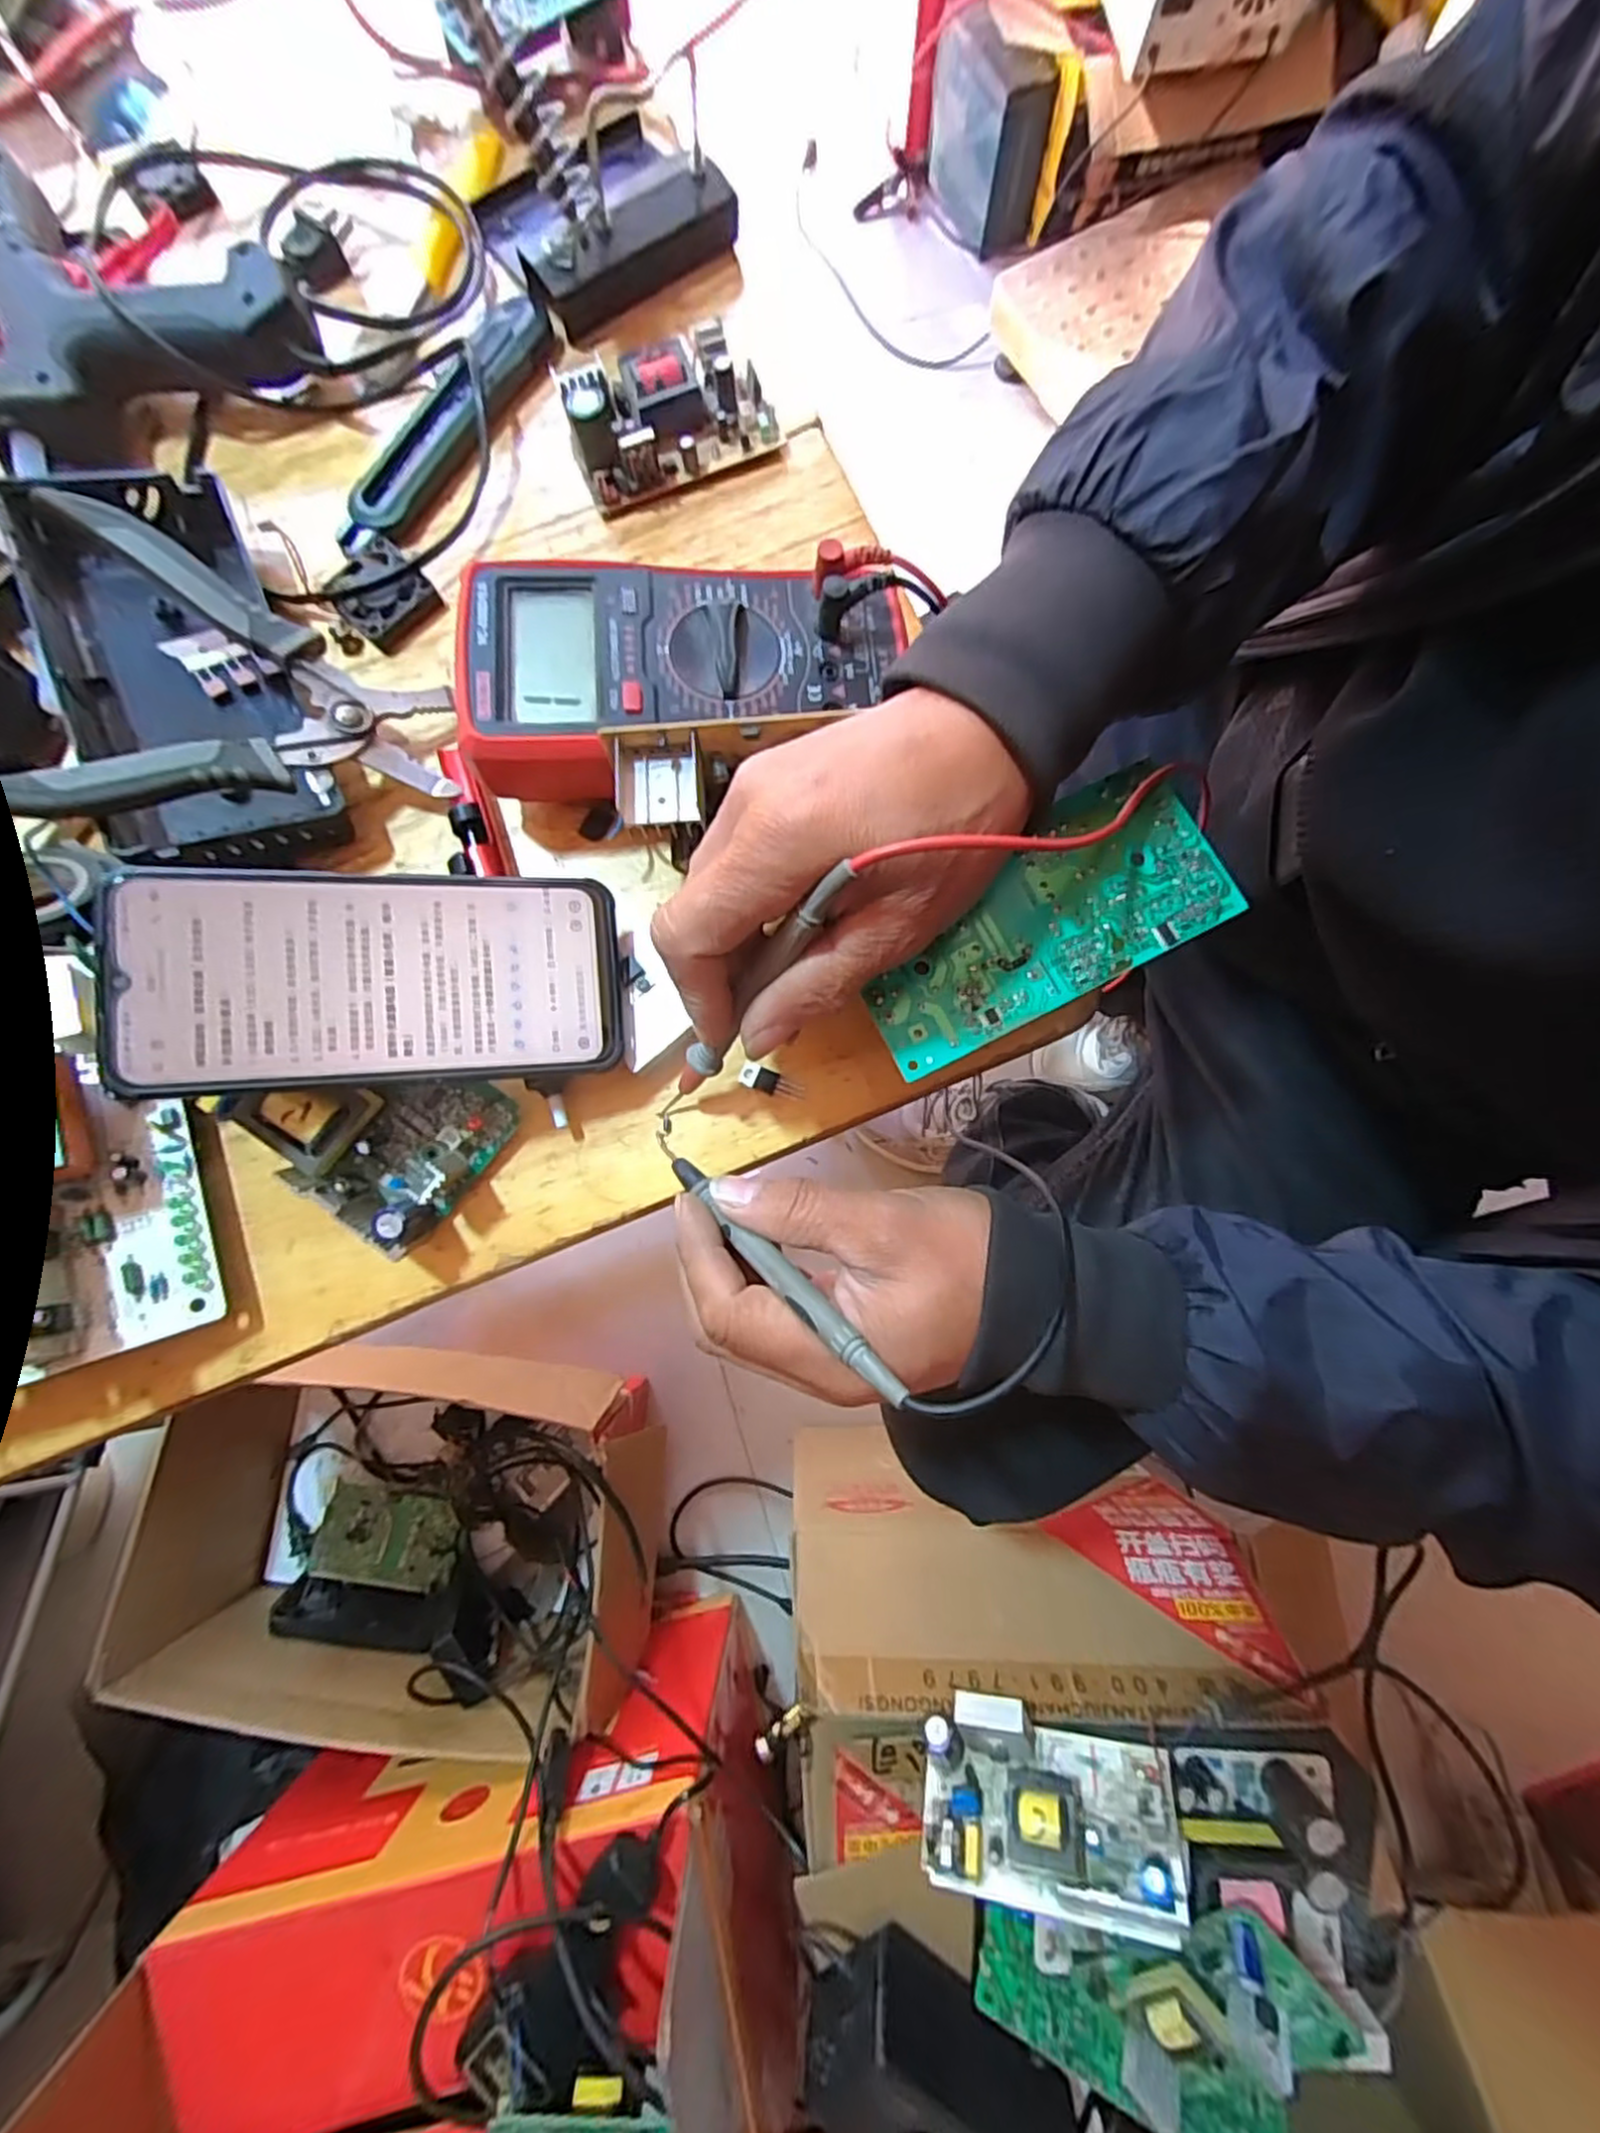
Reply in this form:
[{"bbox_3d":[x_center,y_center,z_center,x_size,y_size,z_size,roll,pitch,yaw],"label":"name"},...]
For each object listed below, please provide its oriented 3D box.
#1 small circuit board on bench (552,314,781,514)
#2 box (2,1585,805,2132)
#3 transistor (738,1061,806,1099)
[{"bbox_3d":[-0.063,-0.313,0.354,0.095,0.033,0.050,-24,80,-3],"label":"small circuit board on bench"},{"bbox_3d":[-0.228,0.687,0.543,0.390,0.389,0.324,-7,79,0],"label":"box"},{"bbox_3d":[-0.012,0.007,0.312,0.028,0.004,0.010,19,81,5],"label":"transistor"}]

